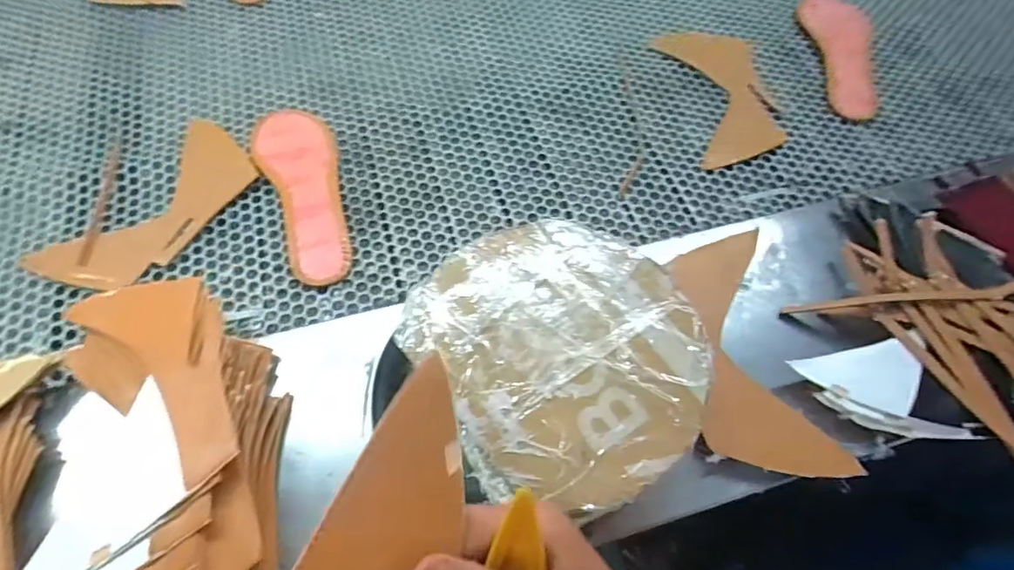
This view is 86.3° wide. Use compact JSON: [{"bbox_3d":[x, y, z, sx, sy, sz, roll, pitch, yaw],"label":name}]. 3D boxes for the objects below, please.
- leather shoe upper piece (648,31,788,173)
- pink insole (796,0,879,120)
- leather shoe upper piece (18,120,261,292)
[{"bbox_3d":[0.280,-0.249,0.694,0.130,0.008,0.241,-7,59,-5],"label":"leather shoe upper piece"},{"bbox_3d":[0.454,-0.308,0.719,0.088,0.019,0.226,2,62,-1],"label":"pink insole"},{"bbox_3d":[-0.372,-0.081,0.577,0.119,0.006,0.231,30,65,13],"label":"leather shoe upper piece"}]

